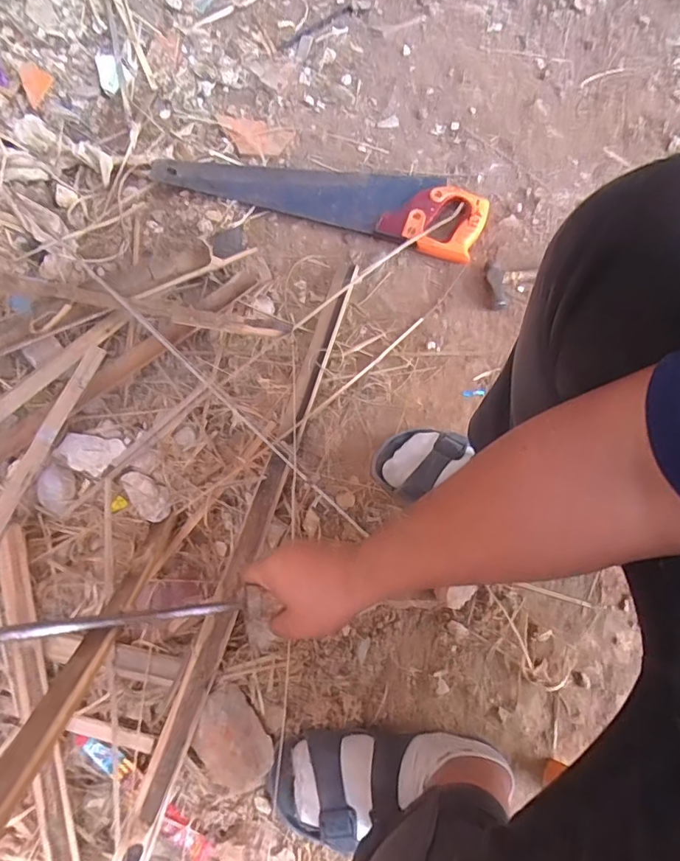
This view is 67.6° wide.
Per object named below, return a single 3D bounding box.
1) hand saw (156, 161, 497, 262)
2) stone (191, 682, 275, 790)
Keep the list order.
[{"bbox_3d":[-0.032,-0.377,0.795,0.516,0.030,0.127,16,71,4],"label":"hand saw"},{"bbox_3d":[-0.119,0.332,0.541,0.069,0.045,0.099,-33,77,-8],"label":"stone"}]

